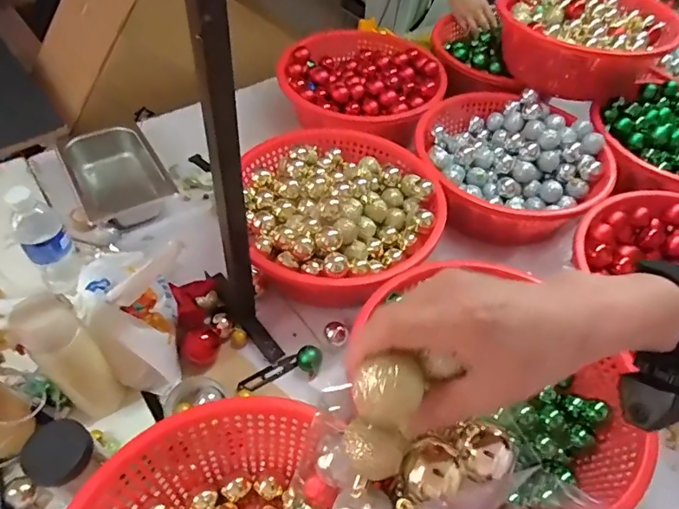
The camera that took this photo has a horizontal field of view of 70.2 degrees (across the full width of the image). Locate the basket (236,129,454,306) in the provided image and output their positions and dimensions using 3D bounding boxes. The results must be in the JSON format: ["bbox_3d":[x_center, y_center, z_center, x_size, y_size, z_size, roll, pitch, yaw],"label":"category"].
[{"bbox_3d":[-0.003,-0.072,0.836,0.348,0.134,0.361,2,50,-2],"label":"basket"}]

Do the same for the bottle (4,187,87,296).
[{"bbox_3d":[-0.422,-0.011,0.708,0.070,0.200,0.064,37,57,25],"label":"bottle"}]

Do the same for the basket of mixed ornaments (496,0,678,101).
[{"bbox_3d":[0.512,-0.459,1.043,0.358,0.146,0.312,15,51,8],"label":"basket of mixed ornaments"}]

